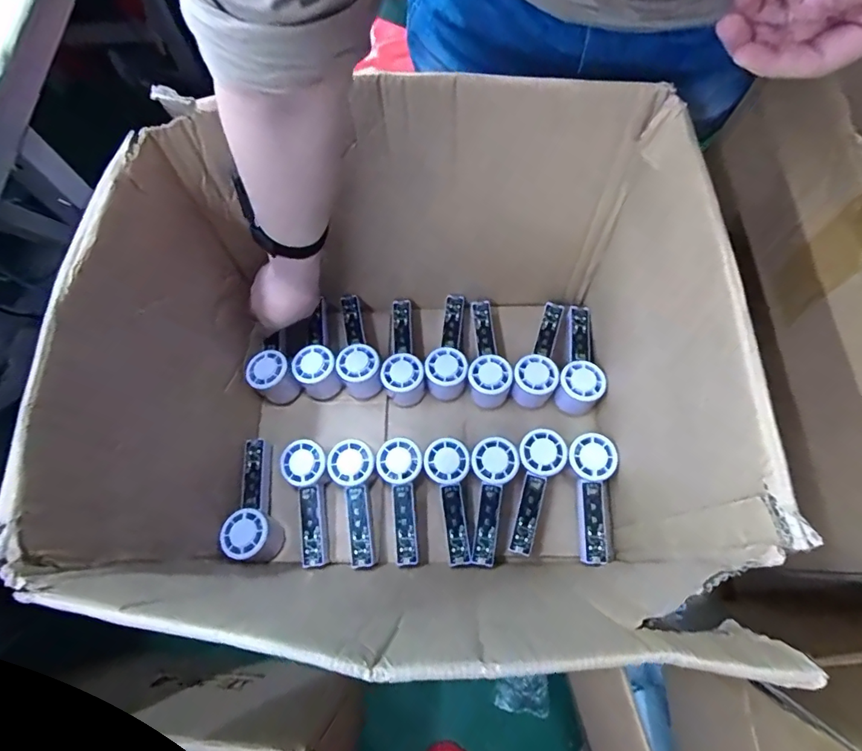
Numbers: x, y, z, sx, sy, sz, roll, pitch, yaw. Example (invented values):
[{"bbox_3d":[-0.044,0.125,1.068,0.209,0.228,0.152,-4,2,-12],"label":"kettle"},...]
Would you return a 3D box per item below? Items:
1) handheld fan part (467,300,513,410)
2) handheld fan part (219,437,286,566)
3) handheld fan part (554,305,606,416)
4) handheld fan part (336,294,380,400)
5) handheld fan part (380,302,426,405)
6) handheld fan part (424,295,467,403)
[{"bbox_3d":[0.077,-0.036,0.654,0.053,0.053,0.153,-2,70,2],"label":"handheld fan part"},{"bbox_3d":[-0.218,0.155,0.598,0.054,0.059,0.145,2,70,3],"label":"handheld fan part"},{"bbox_3d":[0.202,-0.028,0.646,0.052,0.056,0.151,8,71,5],"label":"handheld fan part"},{"bbox_3d":[-0.108,-0.044,0.663,0.053,0.066,0.153,-15,70,-3],"label":"handheld fan part"},{"bbox_3d":[-0.046,-0.039,0.662,0.058,0.056,0.150,-11,70,-1],"label":"handheld fan part"},{"bbox_3d":[0.032,-0.045,0.666,0.053,0.051,0.150,13,71,7],"label":"handheld fan part"}]

